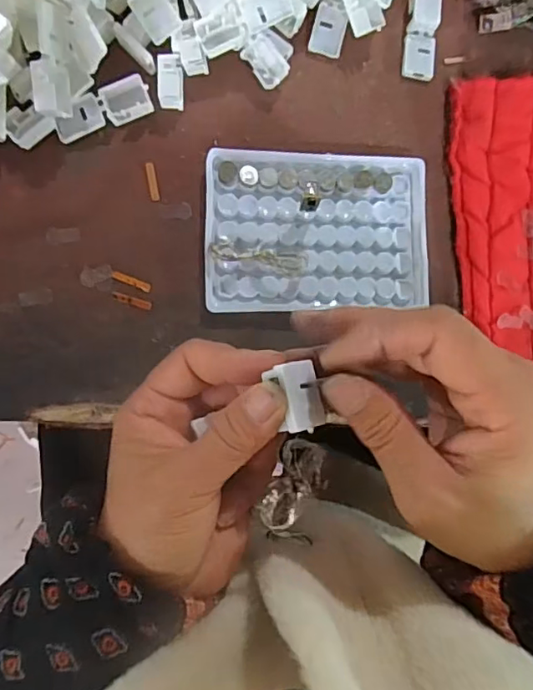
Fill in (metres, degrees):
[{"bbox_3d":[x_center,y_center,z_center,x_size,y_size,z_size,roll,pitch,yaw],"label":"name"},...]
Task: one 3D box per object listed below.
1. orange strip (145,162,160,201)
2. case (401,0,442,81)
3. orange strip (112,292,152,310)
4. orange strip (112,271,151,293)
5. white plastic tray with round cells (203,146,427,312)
[{"bbox_3d":[-0.065,-0.094,0.318,0.005,0.004,0.023,-10,88,-8],"label":"orange strip"},{"bbox_3d":[0.097,-0.194,0.345,0.020,0.011,0.056,6,86,-8],"label":"case"},{"bbox_3d":[-0.075,-0.025,0.310,0.022,0.004,0.005,16,85,-7],"label":"orange strip"},{"bbox_3d":[-0.075,-0.036,0.311,0.023,0.004,0.005,22,84,-6],"label":"orange strip"},{"bbox_3d":[0.030,-0.068,0.325,0.129,0.009,0.093,-2,87,-8],"label":"white plastic tray with round cells"}]

